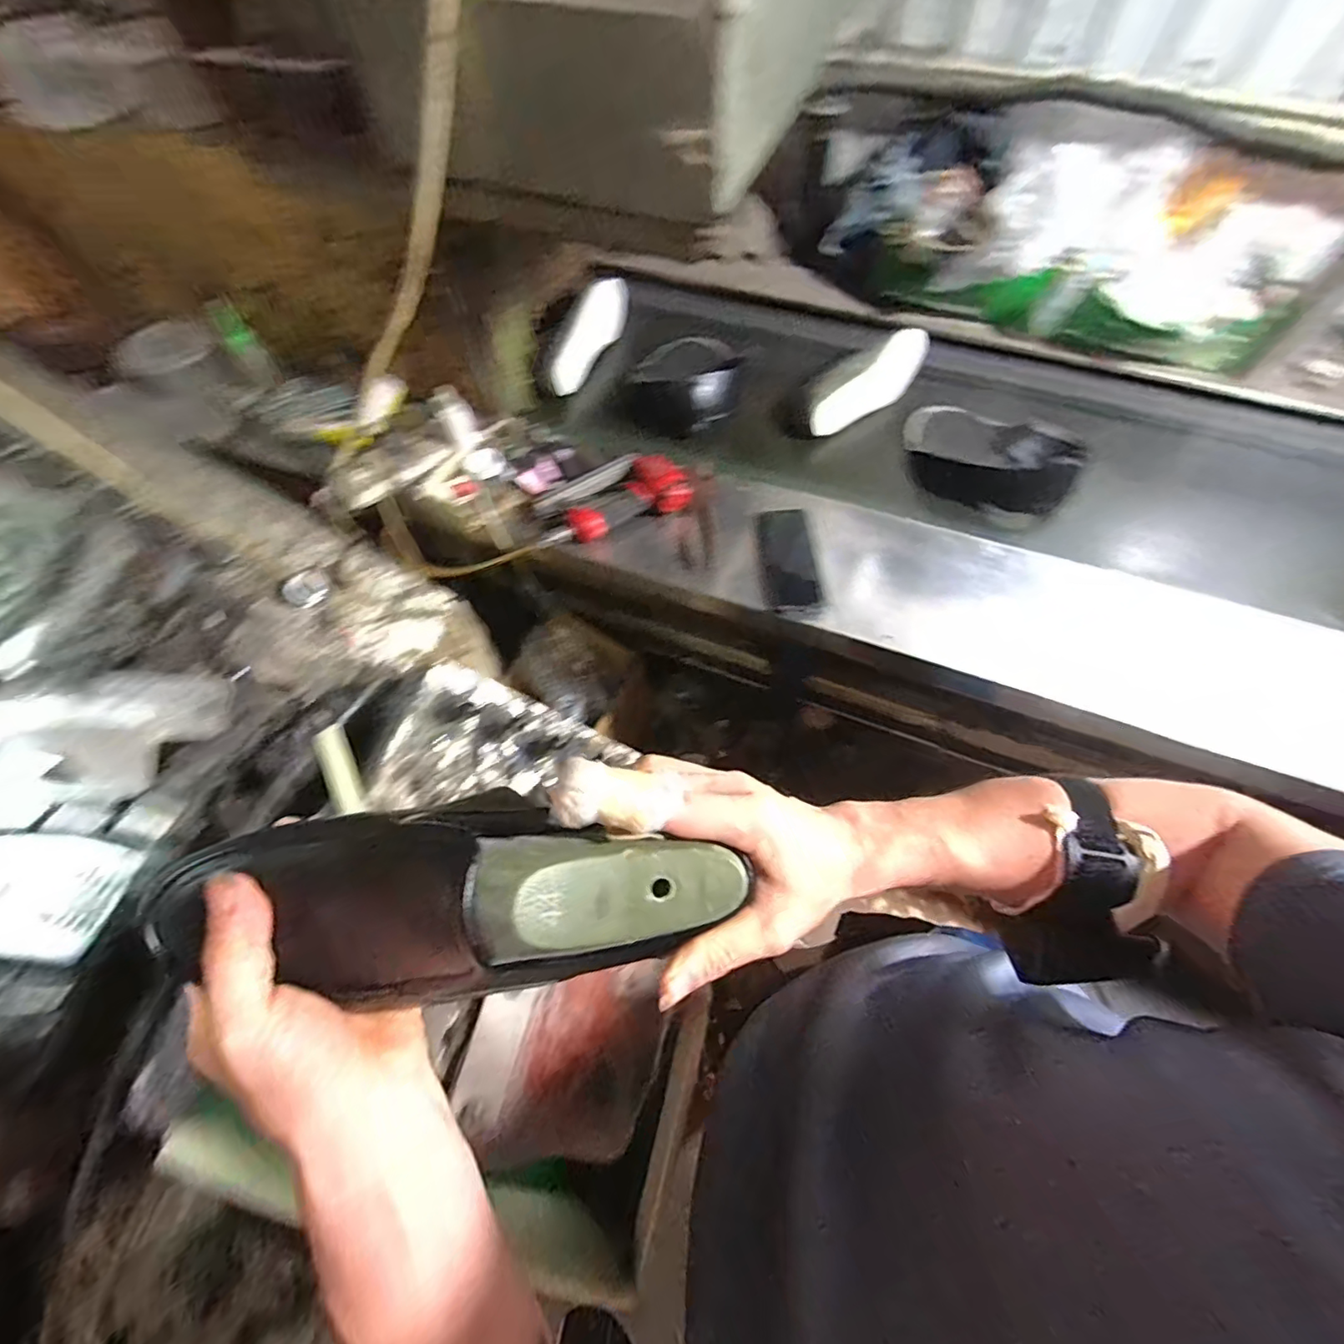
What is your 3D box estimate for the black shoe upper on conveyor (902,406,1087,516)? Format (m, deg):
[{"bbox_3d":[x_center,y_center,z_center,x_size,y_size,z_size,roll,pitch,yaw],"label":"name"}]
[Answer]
[{"bbox_3d":[0.522,-0.369,0.935,0.266,0.104,0.150,25,68,13],"label":"black shoe upper on conveyor"}]

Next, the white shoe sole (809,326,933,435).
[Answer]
[{"bbox_3d":[0.353,-0.510,0.995,0.280,0.093,0.032,-39,32,-16],"label":"white shoe sole"}]

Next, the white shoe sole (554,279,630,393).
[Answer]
[{"bbox_3d":[-0.149,-0.640,1.073,0.091,0.046,0.287,12,66,7],"label":"white shoe sole"}]

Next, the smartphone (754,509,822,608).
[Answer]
[{"bbox_3d":[0.168,-0.164,0.822,0.076,0.015,0.136,-9,91,2],"label":"smartphone"}]

